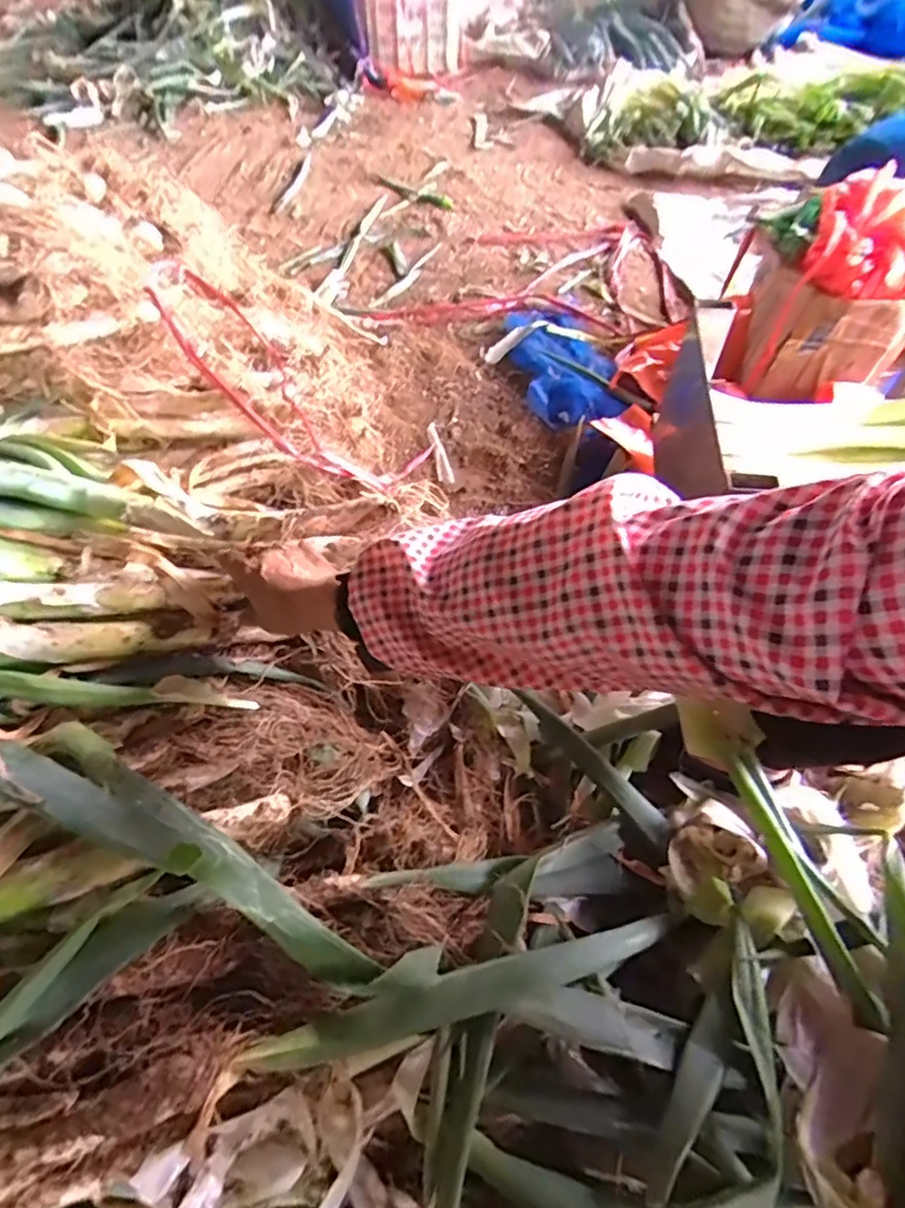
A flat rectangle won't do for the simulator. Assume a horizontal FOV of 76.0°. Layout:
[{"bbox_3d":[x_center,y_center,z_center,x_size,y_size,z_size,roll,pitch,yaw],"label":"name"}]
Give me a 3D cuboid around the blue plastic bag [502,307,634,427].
[{"bbox_3d":[0.209,-0.464,1.104,0.178,0.036,0.358,-2,56,-4],"label":"blue plastic bag"}]

